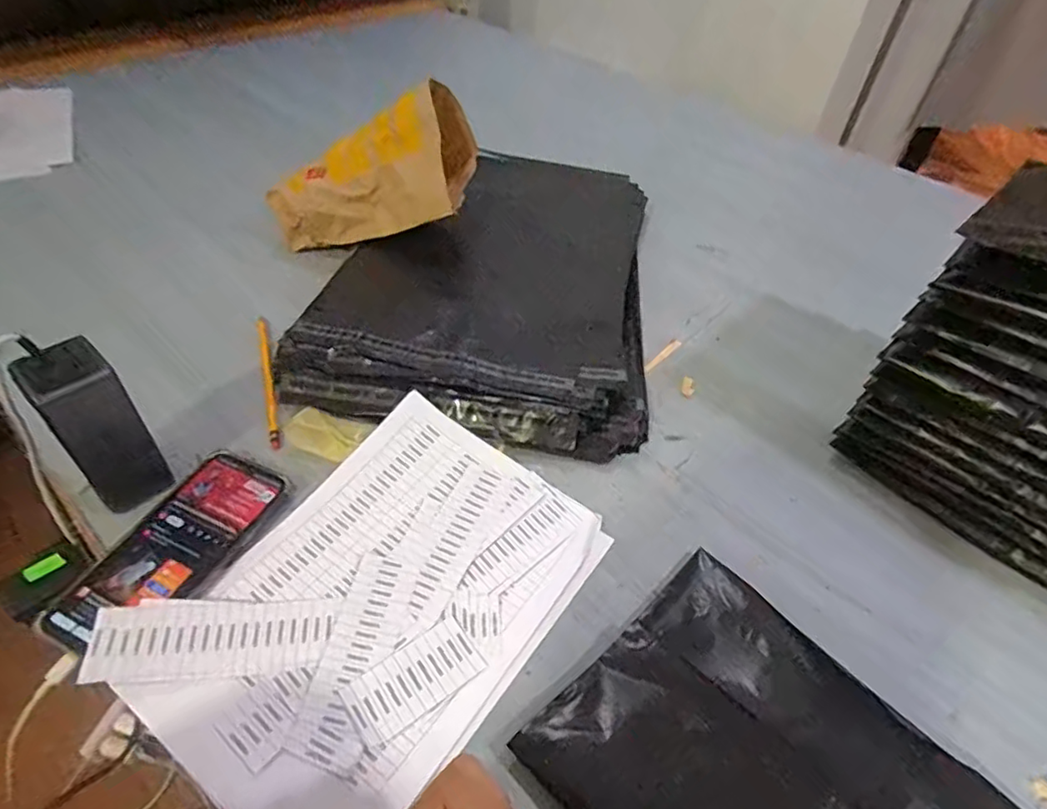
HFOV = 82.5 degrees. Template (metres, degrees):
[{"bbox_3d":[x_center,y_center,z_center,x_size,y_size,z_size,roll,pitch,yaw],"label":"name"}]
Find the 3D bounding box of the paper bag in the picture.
[{"bbox_3d":[-0.178,-0.252,0.682,0.252,0.109,0.116,-23,48,11],"label":"paper bag"}]

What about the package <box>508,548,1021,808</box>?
[{"bbox_3d":[0.159,0.235,0.347,0.195,0.035,0.270,-33,57,-30],"label":"package"}]

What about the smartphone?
[{"bbox_3d":[-0.260,0.105,0.445,0.081,0.010,0.168,22,49,15],"label":"smartphone"}]

